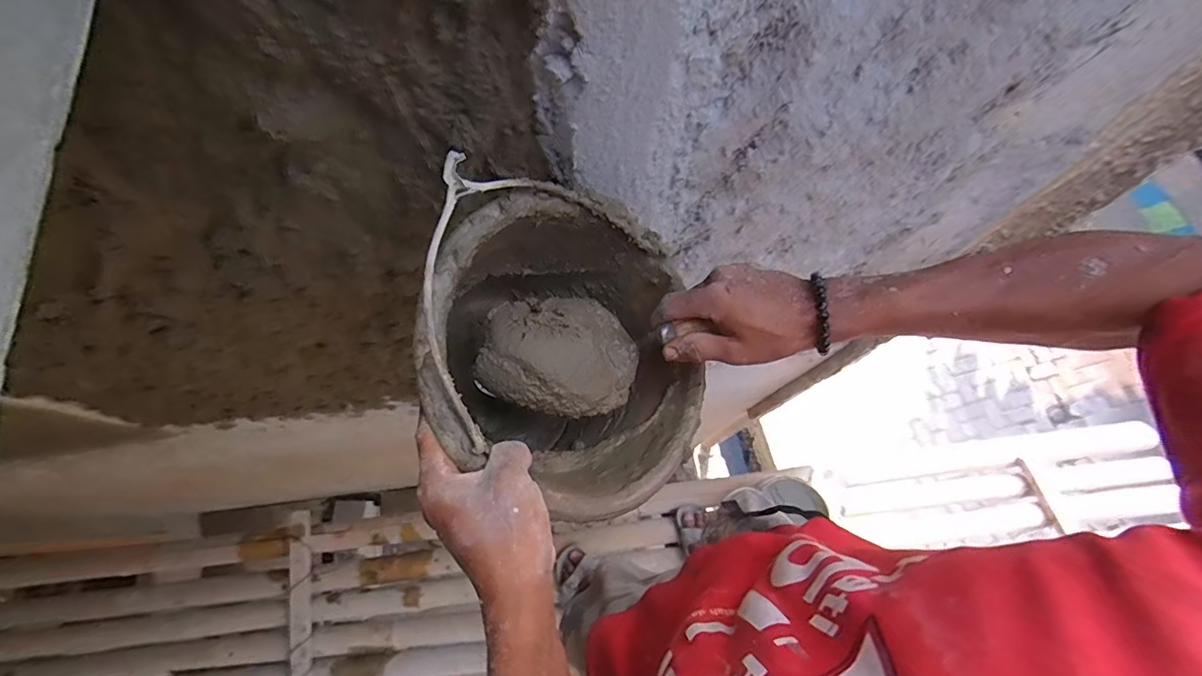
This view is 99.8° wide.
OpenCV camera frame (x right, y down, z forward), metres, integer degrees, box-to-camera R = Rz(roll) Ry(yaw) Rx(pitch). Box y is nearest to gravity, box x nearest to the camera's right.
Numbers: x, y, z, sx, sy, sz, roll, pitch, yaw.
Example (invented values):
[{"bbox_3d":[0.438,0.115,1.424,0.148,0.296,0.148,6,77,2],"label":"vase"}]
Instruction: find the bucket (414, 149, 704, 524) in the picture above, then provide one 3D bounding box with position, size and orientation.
[{"bbox_3d":[-0.038,0.025,0.426,0.240,0.216,0.245,-4,67,-31],"label":"bucket"}]

